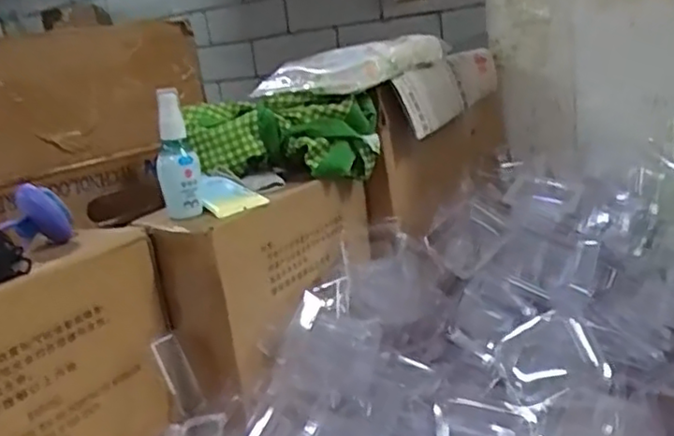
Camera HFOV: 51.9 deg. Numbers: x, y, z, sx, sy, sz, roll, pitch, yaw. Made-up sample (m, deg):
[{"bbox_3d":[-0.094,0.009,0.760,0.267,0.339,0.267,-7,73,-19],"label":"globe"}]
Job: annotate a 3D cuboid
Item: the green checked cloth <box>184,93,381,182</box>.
[{"bbox_3d":[-0.060,-0.084,0.753,0.198,0.086,0.078,-4,15,15],"label":"green checked cloth"}]

